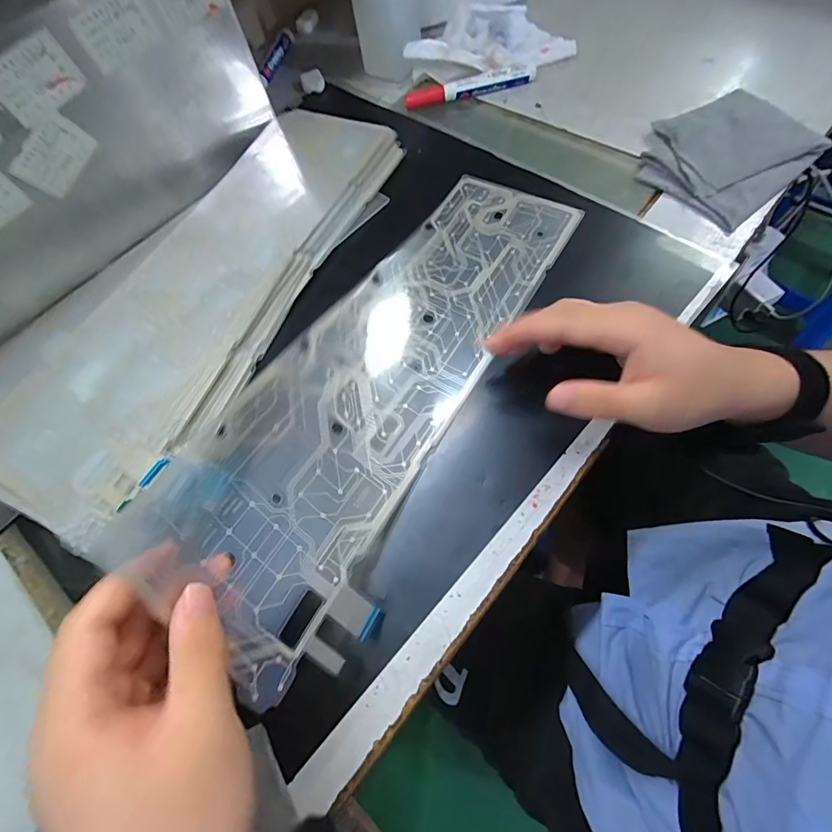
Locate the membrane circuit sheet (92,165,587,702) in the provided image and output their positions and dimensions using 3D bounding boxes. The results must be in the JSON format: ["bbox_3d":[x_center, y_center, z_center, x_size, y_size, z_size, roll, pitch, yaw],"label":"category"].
[{"bbox_3d":[-0.008,-0.044,0.313,0.115,0.087,0.413,24,60,14],"label":"membrane circuit sheet"}]

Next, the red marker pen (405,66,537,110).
[{"bbox_3d":[0.058,-0.351,0.465,0.138,0.021,0.018,-15,64,1],"label":"red marker pen"}]

